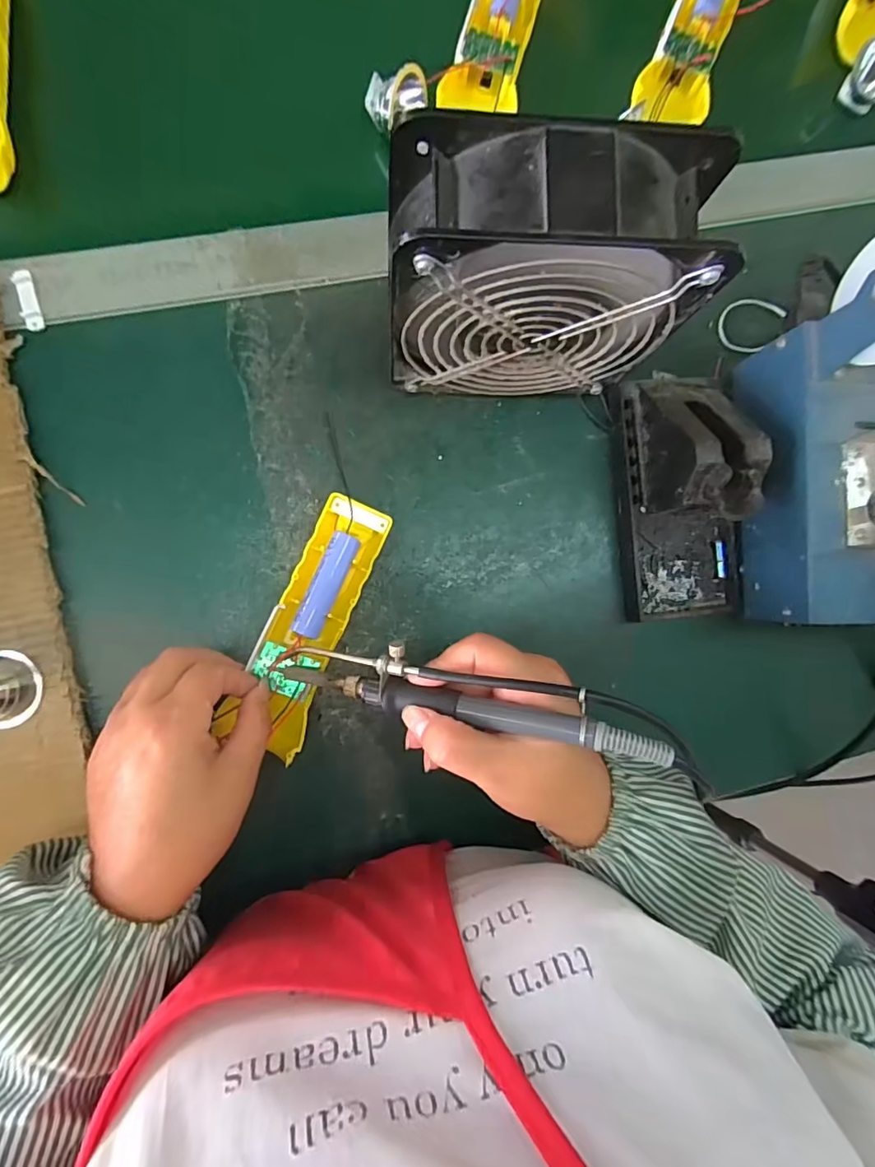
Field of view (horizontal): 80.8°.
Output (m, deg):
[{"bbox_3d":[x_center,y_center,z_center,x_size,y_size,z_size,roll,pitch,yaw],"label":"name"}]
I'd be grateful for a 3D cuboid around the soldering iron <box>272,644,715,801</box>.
[{"bbox_3d":[0.008,0.053,0.252,0.222,0.023,0.031,7,85,21],"label":"soldering iron"}]

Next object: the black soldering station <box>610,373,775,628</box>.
[{"bbox_3d":[0.168,-0.058,0.326,0.080,0.070,0.157,-4,88,-7],"label":"black soldering station"}]

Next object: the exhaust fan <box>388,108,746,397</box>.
[{"bbox_3d":[0.046,-0.152,0.275,0.148,0.153,0.061,-2,88,-6],"label":"exhaust fan"}]

